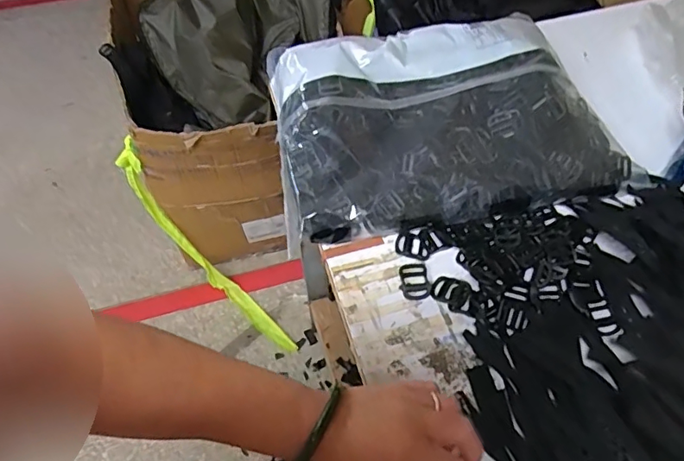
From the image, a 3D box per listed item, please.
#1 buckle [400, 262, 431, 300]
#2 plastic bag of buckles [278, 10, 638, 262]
[{"bbox_3d":[0.071,0.049,0.505,0.028,0.004,0.039,-9,58,-5],"label":"buckle"},{"bbox_3d":[0.102,-0.123,0.561,0.343,0.068,0.237,-8,58,-5],"label":"plastic bag of buckles"}]

